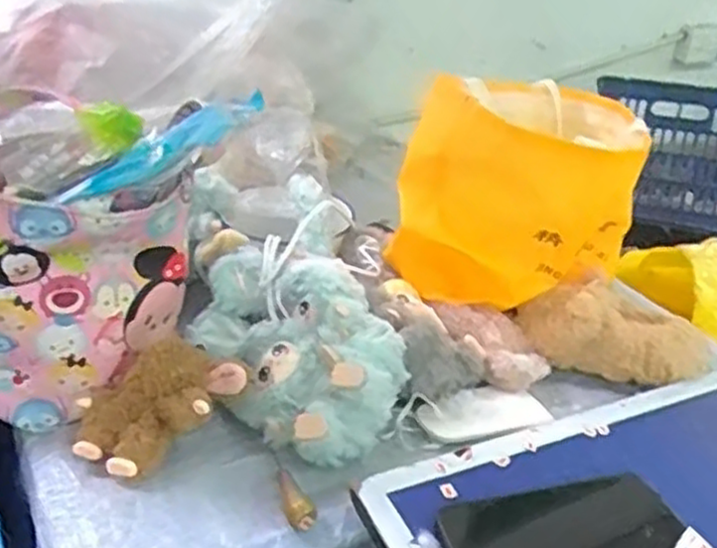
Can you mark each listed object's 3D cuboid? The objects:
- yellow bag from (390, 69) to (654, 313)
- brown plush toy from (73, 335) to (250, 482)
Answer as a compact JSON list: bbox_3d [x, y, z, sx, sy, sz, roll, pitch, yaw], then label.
[{"bbox_3d":[0.169,-0.088,0.788,0.214,0.204,0.274,12,31,14],"label":"yellow bag"},{"bbox_3d":[-0.158,0.103,0.607,0.135,0.056,0.084,-19,37,-33],"label":"brown plush toy"}]

